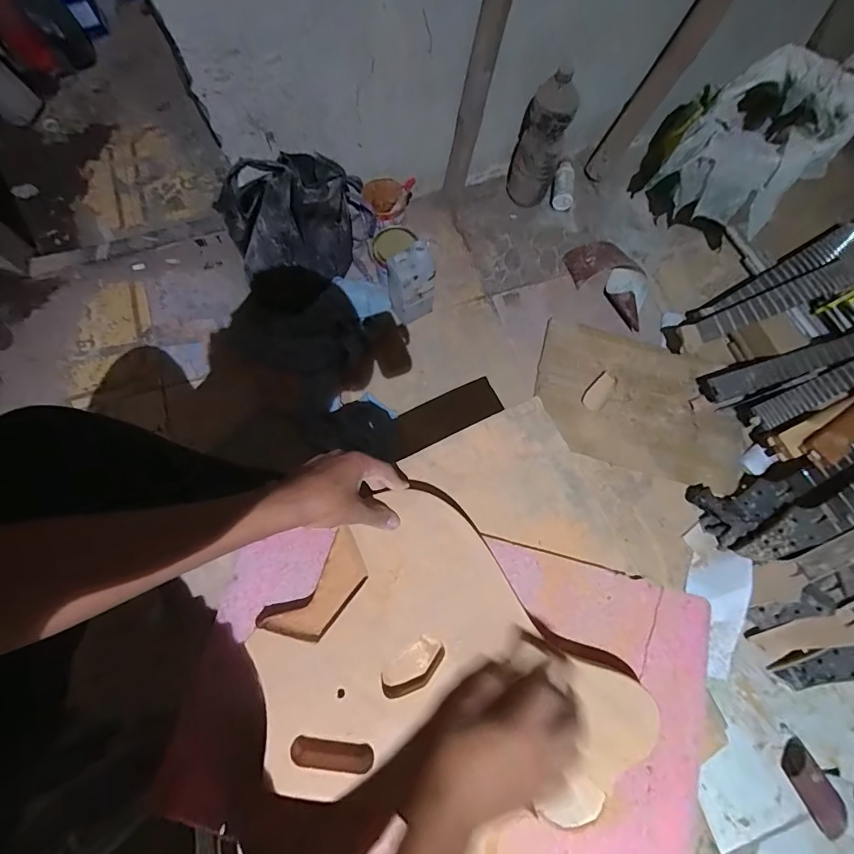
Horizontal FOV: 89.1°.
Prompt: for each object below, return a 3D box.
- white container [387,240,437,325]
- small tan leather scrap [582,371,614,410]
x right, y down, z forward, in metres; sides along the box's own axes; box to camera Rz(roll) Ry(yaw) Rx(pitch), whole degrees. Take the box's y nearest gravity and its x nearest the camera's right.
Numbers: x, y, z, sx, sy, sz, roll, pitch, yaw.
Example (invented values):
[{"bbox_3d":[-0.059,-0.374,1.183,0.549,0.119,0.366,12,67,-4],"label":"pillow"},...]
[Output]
[{"bbox_3d":[-0.039,-0.310,0.971,0.105,0.203,0.065,-36,78,-9],"label":"white container"},{"bbox_3d":[0.401,-0.083,1.017,0.042,0.007,0.100,35,78,8],"label":"small tan leather scrap"}]

